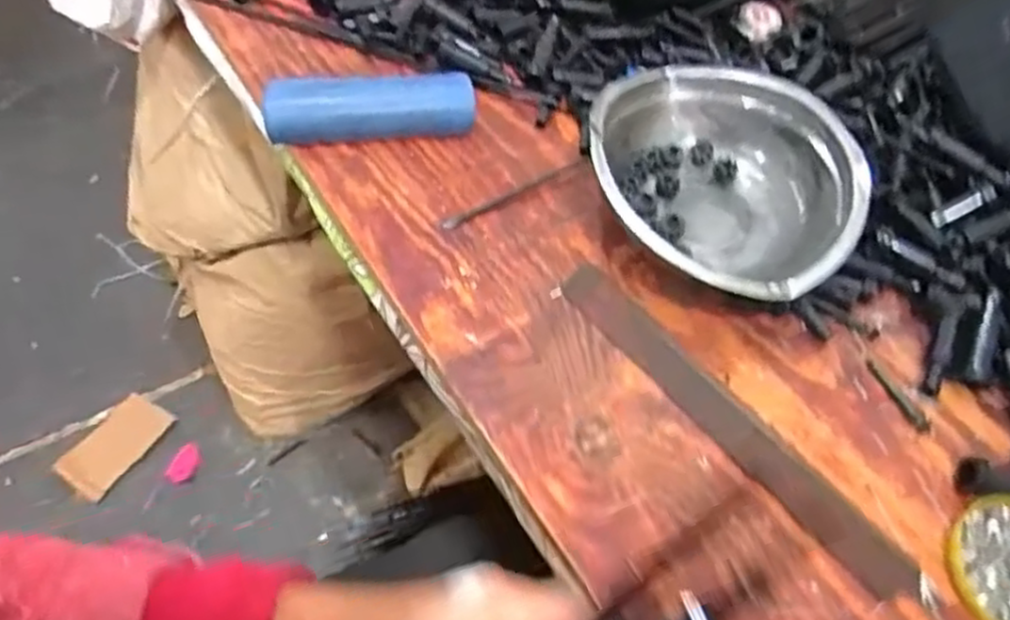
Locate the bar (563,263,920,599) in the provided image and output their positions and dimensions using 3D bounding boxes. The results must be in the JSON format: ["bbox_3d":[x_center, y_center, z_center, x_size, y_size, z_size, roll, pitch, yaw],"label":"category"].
[{"bbox_3d":[0.138,0.065,0.468,0.034,0.009,0.268,-33,62,-25],"label":"bar"}]

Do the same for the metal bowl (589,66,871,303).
[{"bbox_3d":[0.161,-0.097,0.547,0.180,0.070,0.204,-35,63,-25],"label":"metal bowl"}]

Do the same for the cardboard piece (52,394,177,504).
[{"bbox_3d":[-0.636,0.219,1.211,0.091,0.017,0.169,29,57,16],"label":"cardboard piece"}]

